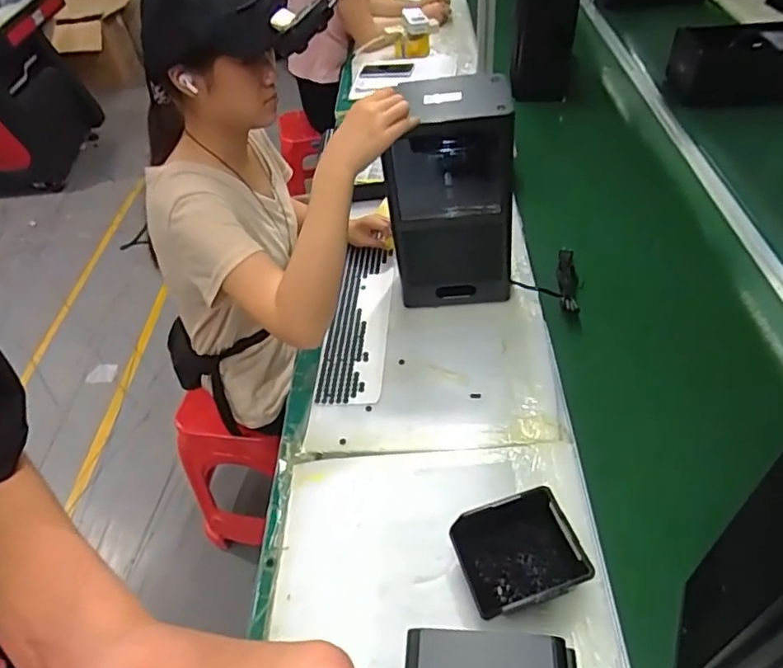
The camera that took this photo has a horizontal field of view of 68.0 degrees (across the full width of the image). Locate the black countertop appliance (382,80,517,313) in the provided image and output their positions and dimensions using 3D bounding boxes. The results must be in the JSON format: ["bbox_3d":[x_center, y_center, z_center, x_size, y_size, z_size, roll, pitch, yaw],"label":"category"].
[{"bbox_3d":[0.094,-0.213,0.955,0.187,0.348,0.157,-2,46,4],"label":"black countertop appliance"}]

